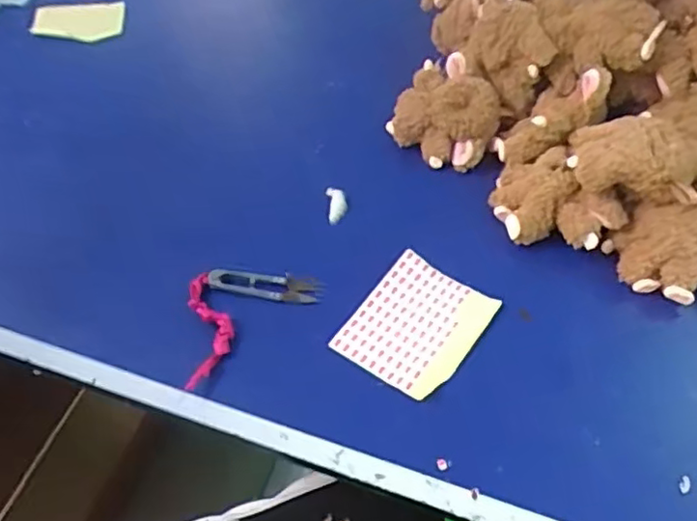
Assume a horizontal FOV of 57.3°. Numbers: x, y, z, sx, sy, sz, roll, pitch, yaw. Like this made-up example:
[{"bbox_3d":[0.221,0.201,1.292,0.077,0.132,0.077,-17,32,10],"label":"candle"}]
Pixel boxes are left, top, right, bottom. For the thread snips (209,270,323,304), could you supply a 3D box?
[{"bbox_3d":[-0.077,0.021,0.583,0.102,0.012,0.029,6,51,6],"label":"thread snips"}]

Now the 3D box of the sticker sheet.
[{"bbox_3d":[0.060,0.056,0.553,0.100,0.007,0.117,28,61,20],"label":"sticker sheet"}]

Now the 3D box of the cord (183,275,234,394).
[{"bbox_3d":[-0.119,0.060,0.551,0.038,0.021,0.111,-5,51,-3],"label":"cord"}]

